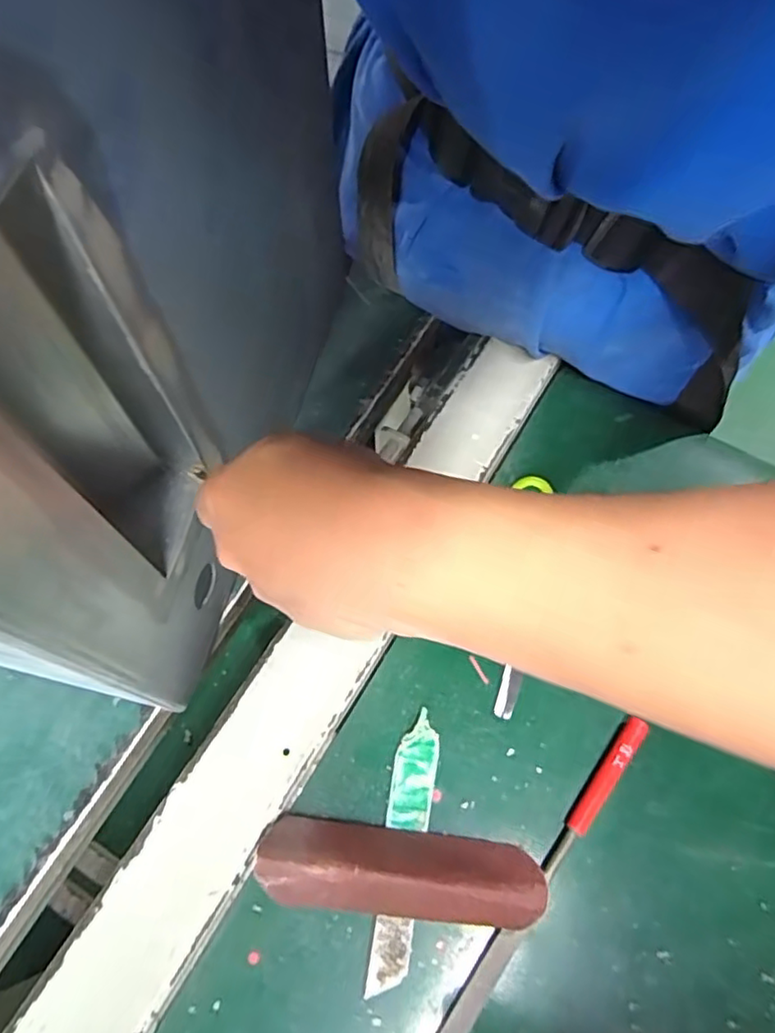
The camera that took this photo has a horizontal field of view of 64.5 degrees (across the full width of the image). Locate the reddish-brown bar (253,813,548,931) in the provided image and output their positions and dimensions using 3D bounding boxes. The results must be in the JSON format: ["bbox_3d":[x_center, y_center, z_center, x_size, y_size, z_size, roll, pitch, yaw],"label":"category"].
[{"bbox_3d":[0.005,0.152,0.262,0.116,0.032,0.034,6,65,3],"label":"reddish-brown bar"}]

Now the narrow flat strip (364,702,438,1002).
[{"bbox_3d":[0.007,0.148,0.278,0.019,0.004,0.112,9,65,5],"label":"narrow flat strip"}]

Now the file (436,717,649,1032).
[{"bbox_3d":[0.066,0.165,0.270,0.010,0.008,0.178,35,70,16],"label":"file"}]

